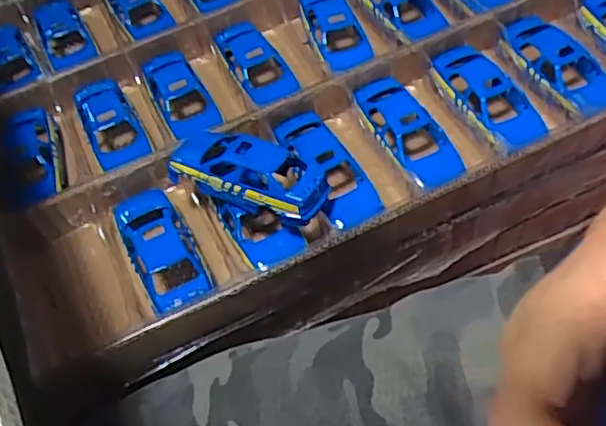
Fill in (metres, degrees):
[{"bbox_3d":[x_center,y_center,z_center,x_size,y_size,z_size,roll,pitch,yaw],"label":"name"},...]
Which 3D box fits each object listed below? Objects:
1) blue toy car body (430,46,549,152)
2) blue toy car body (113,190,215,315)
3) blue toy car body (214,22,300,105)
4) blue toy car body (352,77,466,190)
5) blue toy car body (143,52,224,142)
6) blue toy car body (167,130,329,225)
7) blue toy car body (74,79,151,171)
[{"bbox_3d":[0.167,-0.102,0.561,0.056,0.032,0.135,-23,56,-8],"label":"blue toy car body"},{"bbox_3d":[-0.113,0.026,0.501,0.050,0.028,0.116,-27,57,-11],"label":"blue toy car body"},{"bbox_3d":[-0.044,-0.142,0.622,0.049,0.041,0.123,-25,57,-10],"label":"blue toy car body"},{"bbox_3d":[0.091,-0.071,0.546,0.047,0.029,0.129,-26,57,-10],"label":"blue toy car body"},{"bbox_3d":[-0.118,-0.113,0.603,0.049,0.029,0.116,-27,57,-11],"label":"blue toy car body"},{"bbox_3d":[-0.043,-0.035,0.504,0.136,0.043,0.063,19,60,19],"label":"blue toy car body"},{"bbox_3d":[-0.178,-0.082,0.588,0.048,0.025,0.119,-27,57,-11],"label":"blue toy car body"}]

